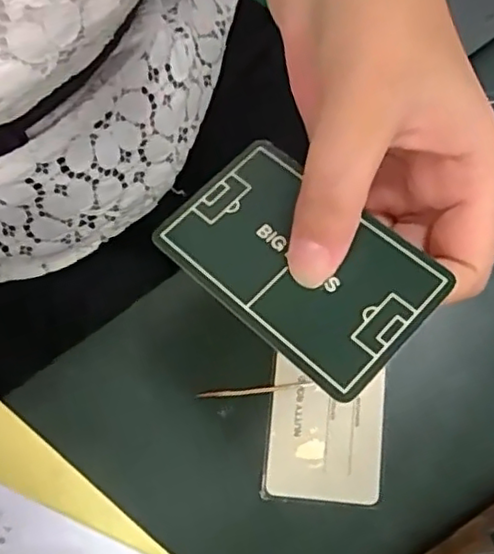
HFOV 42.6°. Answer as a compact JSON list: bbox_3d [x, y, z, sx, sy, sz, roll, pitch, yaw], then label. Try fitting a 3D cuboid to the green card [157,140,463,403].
[{"bbox_3d":[0.015,-0.005,0.199,0.083,0.004,0.052,40,75,23],"label":"green card"}]

